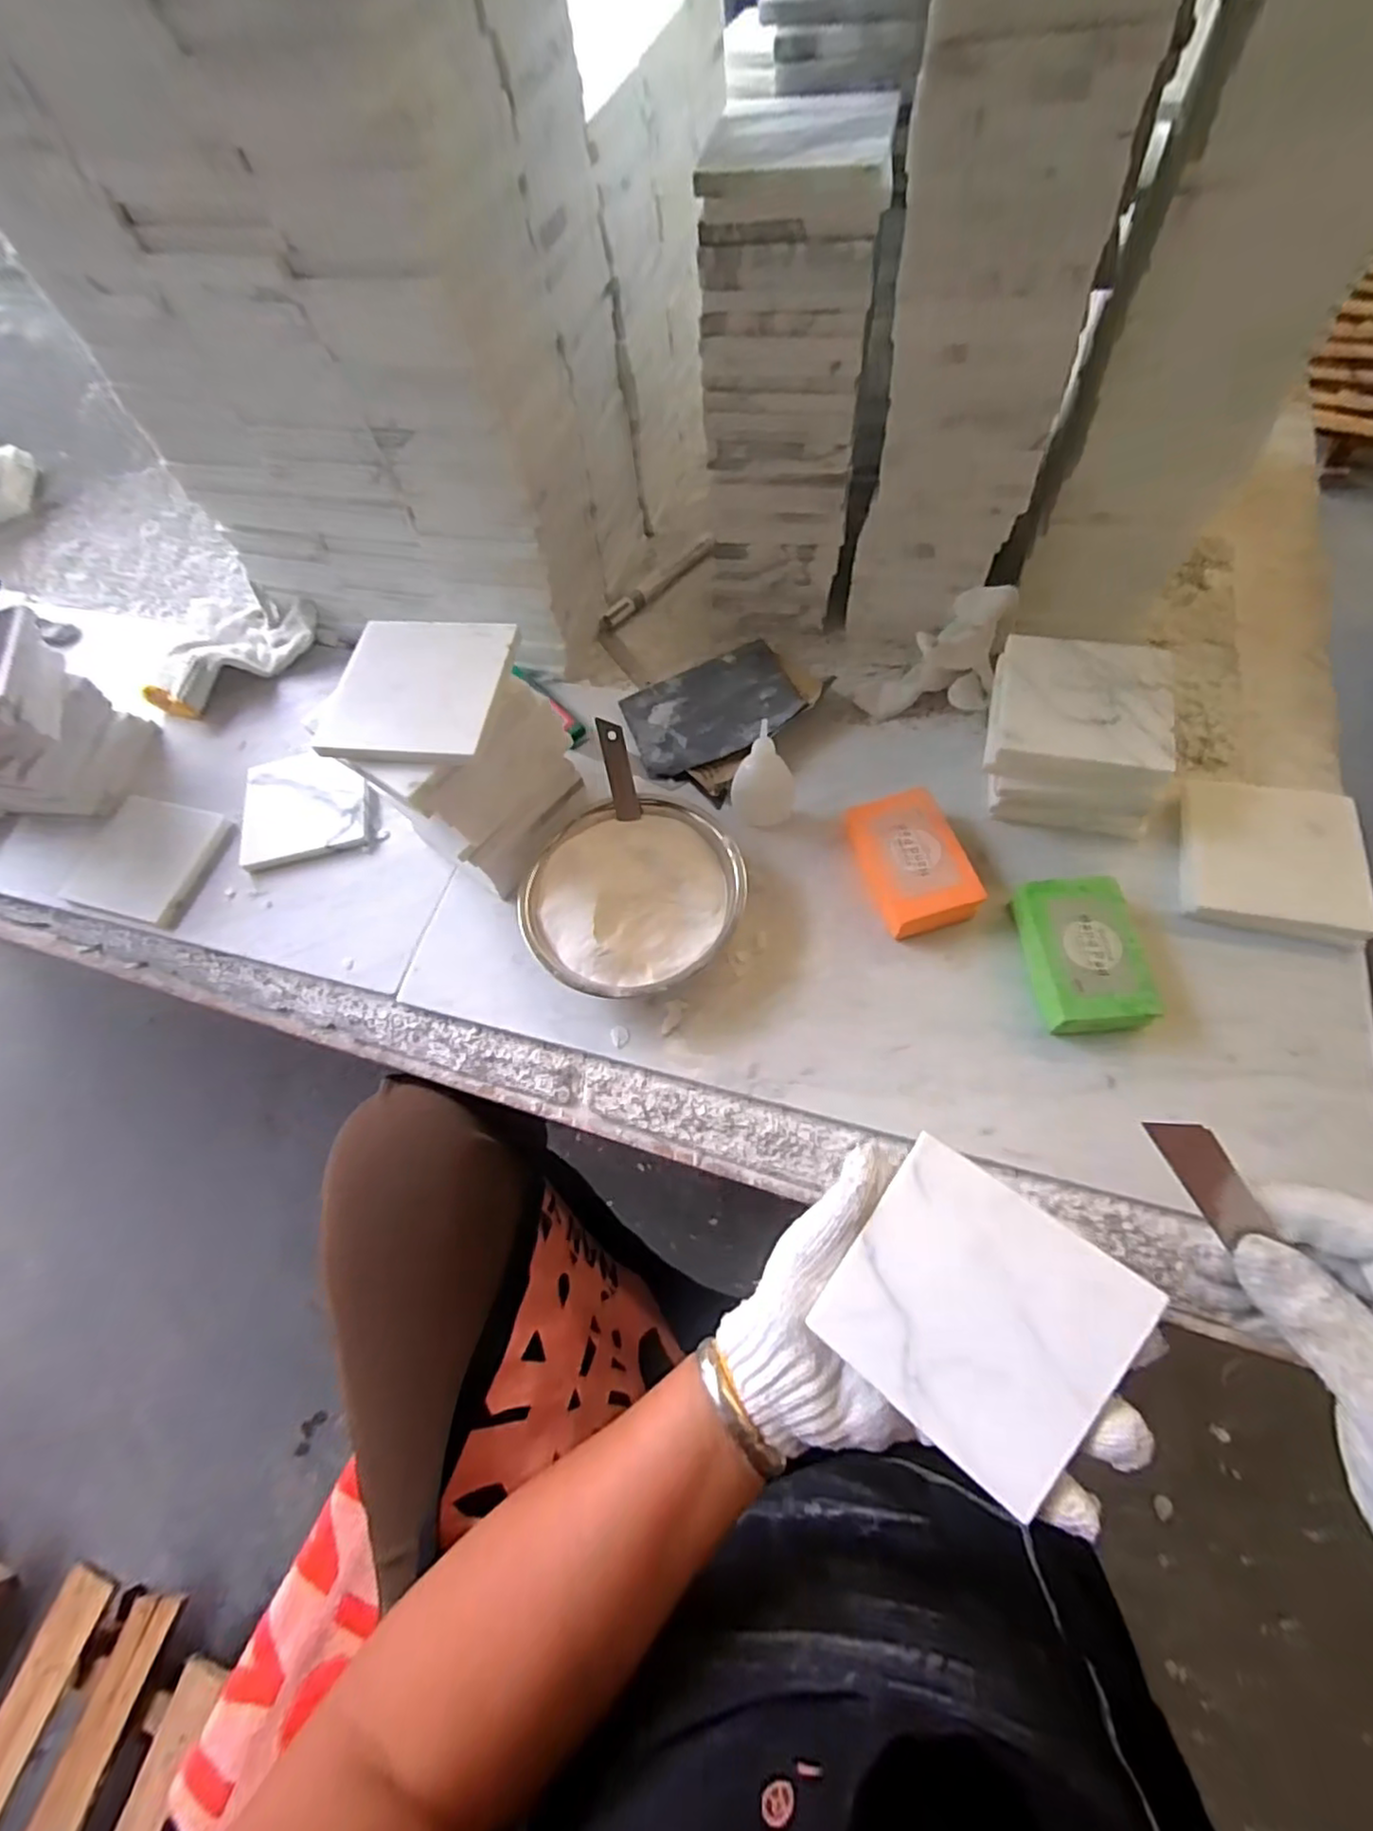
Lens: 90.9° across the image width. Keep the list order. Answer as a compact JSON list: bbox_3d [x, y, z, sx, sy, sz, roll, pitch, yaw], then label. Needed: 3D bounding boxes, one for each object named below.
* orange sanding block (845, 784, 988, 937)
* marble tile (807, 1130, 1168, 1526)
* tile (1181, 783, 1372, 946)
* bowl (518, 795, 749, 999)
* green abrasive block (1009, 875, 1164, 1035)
[{"bbox_3d":[0.155,-0.037,0.467,0.057,0.035,0.105,-14,66,-2],"label":"orange sanding block"},{"bbox_3d":[0.117,0.162,0.276,0.098,0.004,0.098,32,90,27],"label":"marble tile"},{"bbox_3d":[0.386,-0.037,0.445,0.101,0.018,0.098,8,72,12],"label":"tile"},{"bbox_3d":[-0.036,-0.011,0.471,0.143,0.036,0.150,-2,62,3],"label":"bowl"},{"bbox_3d":[0.249,0.027,0.429,0.062,0.031,0.099,0,66,4],"label":"green abrasive block"}]

